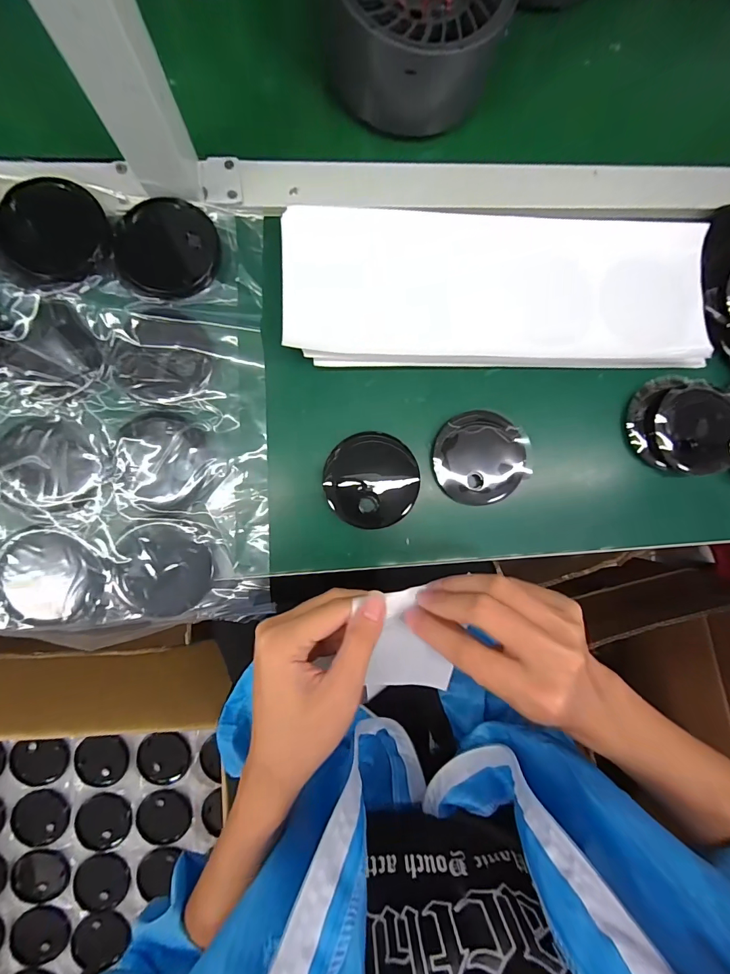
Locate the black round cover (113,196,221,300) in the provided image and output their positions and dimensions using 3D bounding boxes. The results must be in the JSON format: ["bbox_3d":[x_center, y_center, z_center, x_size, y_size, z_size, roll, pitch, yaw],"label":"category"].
[{"bbox_3d":[-0.152,-0.185,0.307,0.067,0.016,0.078,39,86,-2],"label":"black round cover"}]

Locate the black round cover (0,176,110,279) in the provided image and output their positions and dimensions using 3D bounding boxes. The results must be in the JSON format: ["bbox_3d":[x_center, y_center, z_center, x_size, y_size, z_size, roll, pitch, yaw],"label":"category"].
[{"bbox_3d":[-0.236,-0.196,0.303,0.073,0.014,0.072,0,88,-4],"label":"black round cover"}]

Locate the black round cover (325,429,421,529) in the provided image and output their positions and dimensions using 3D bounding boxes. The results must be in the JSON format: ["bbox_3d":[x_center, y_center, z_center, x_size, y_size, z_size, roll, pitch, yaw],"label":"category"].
[{"bbox_3d":[0.006,-0.005,0.326,0.076,0.014,0.075,-5,89,-5],"label":"black round cover"}]

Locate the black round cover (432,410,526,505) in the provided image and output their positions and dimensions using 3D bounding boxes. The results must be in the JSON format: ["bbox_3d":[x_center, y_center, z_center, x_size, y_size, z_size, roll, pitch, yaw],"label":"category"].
[{"bbox_3d":[0.095,-0.024,0.334,0.075,0.018,0.074,0,88,-4],"label":"black round cover"}]

